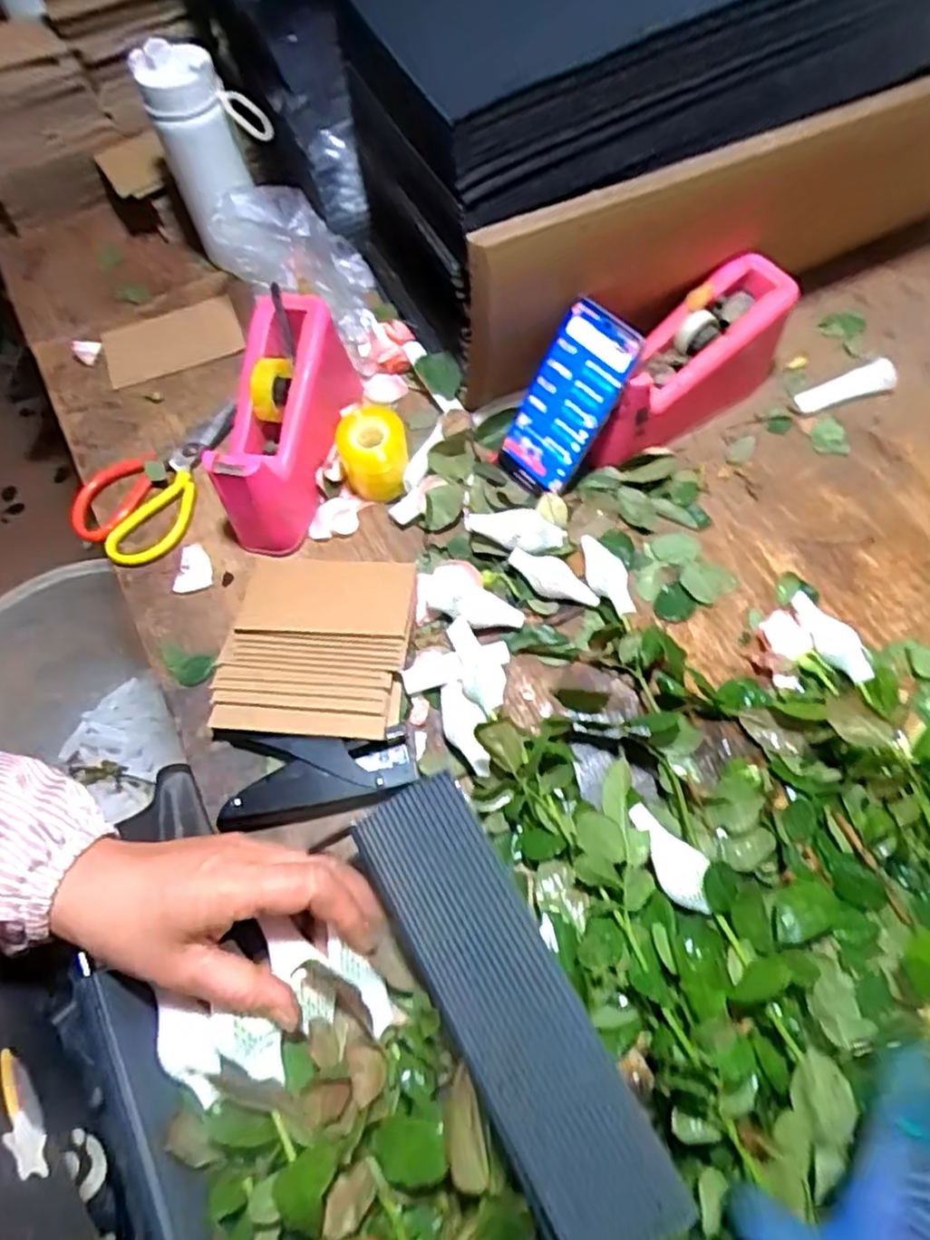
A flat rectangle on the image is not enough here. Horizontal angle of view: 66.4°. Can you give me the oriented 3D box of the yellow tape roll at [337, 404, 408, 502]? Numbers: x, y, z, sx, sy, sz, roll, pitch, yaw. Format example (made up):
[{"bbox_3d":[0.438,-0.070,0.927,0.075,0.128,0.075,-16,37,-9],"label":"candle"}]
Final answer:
[{"bbox_3d":[-0.082,-0.148,0.631,0.061,0.059,0.056,-4,67,1],"label":"yellow tape roll"}]

